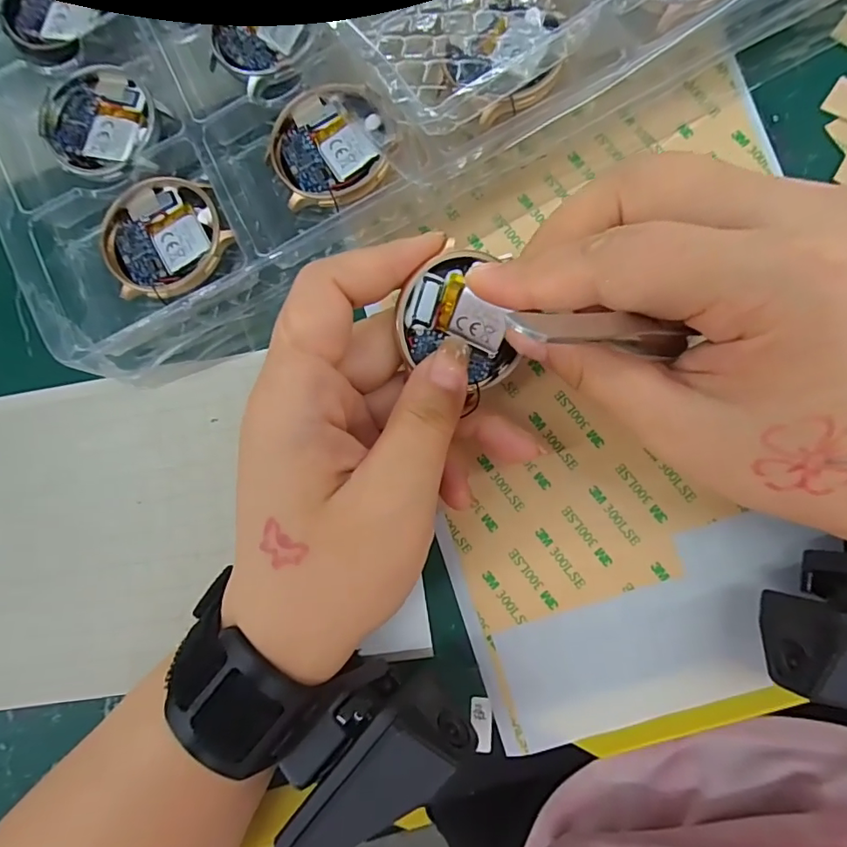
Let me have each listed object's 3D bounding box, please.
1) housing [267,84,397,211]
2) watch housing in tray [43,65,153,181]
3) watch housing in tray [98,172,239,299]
[{"bbox_3d":[-0.034,-0.103,0.191,0.046,0.014,0.046,0,85,6],"label":"housing"},{"bbox_3d":[-0.126,-0.118,0.201,0.041,0.006,0.043,0,85,6],"label":"watch housing in tray"},{"bbox_3d":[-0.096,-0.070,0.194,0.043,0.015,0.045,0,85,6],"label":"watch housing in tray"}]

